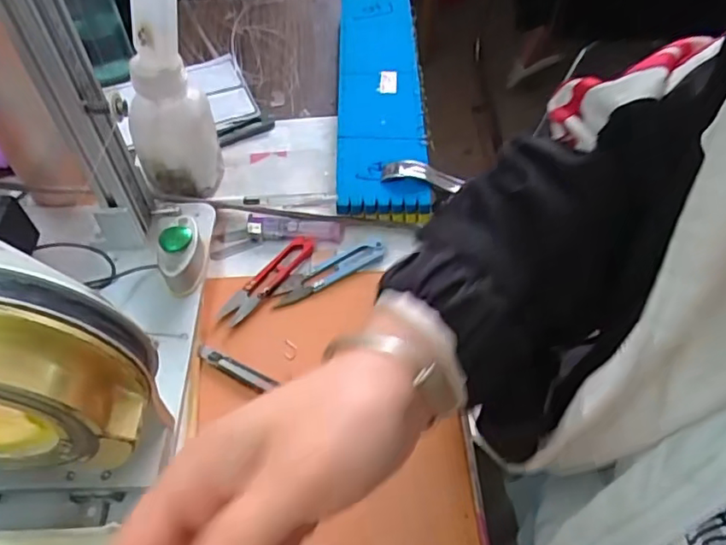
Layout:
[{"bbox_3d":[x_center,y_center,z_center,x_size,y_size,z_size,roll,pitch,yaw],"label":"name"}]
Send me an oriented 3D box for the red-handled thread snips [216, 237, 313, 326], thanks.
[{"bbox_3d":[-0.073,0.005,0.453,0.022,0.007,0.095,33,59,24],"label":"red-handled thread snips"}]

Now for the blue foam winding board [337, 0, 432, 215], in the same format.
[{"bbox_3d":[0.017,-0.187,0.586,0.079,0.029,0.340,-1,52,0],"label":"blue foam winding board"}]

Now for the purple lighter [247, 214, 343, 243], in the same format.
[{"bbox_3d":[-0.058,-0.037,0.480,0.078,0.008,0.018,5,52,4],"label":"purple lighter"}]

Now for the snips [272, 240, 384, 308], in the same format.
[{"bbox_3d":[-0.026,-0.001,0.457,0.094,0.005,0.021,-24,55,-17],"label":"snips"}]

